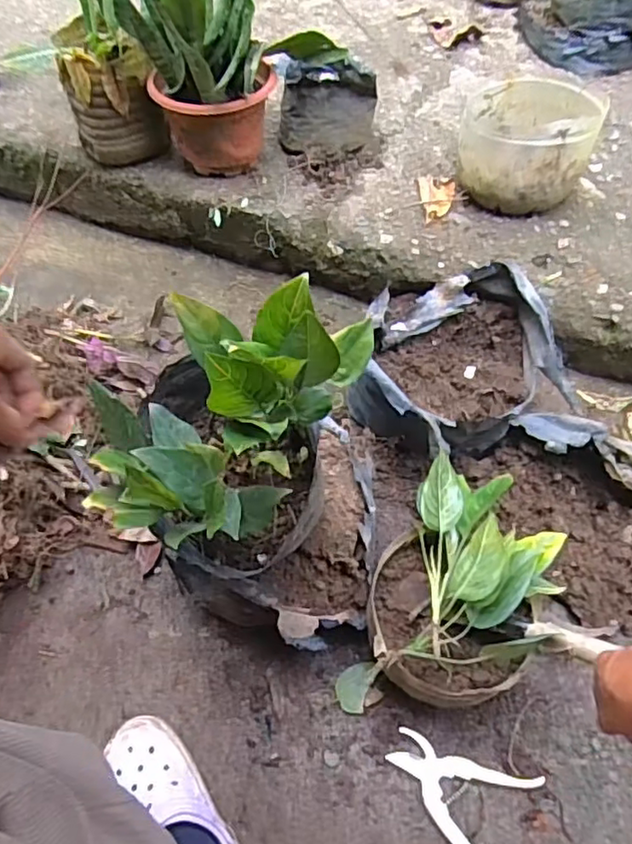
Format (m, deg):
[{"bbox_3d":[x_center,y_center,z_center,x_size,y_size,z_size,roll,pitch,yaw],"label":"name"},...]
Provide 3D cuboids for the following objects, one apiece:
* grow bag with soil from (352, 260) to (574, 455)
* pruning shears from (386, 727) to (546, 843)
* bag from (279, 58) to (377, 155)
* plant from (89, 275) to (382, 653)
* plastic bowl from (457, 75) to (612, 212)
[{"bbox_3d":[0.190,-0.073,0.852,0.259,0.162,0.226,-12,56,-5],"label":"grow bag with soil"},{"bbox_3d":[0.151,0.396,0.655,0.152,0.011,0.112,27,61,19],"label":"pruning shears"},{"bbox_3d":[0.020,-0.548,1.071,0.172,0.136,0.133,-4,56,0],"label":"bag"},{"bbox_3d":[-0.058,0.043,0.602,0.229,0.385,0.231,5,56,6],"label":"plant"},{"bbox_3d":[0.337,-0.443,0.987,0.197,0.156,0.193,5,56,6],"label":"plastic bowl"}]

